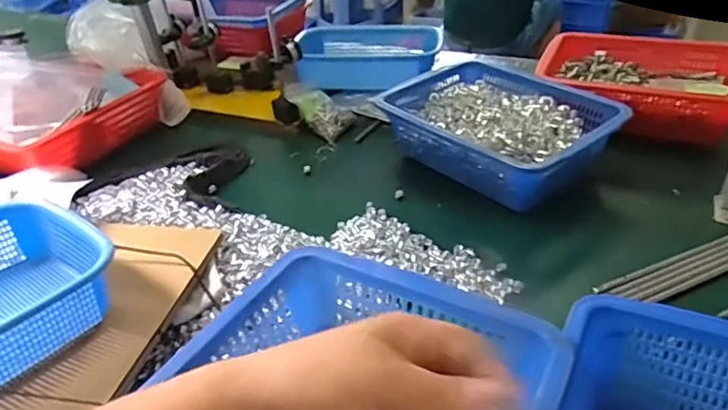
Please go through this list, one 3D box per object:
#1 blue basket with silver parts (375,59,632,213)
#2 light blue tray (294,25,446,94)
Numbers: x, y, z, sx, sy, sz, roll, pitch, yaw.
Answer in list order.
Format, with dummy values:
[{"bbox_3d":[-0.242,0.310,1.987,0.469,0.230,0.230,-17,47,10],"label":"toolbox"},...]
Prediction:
[{"bbox_3d":[0.206,-0.106,0.843,0.230,0.110,0.310,-30,43,-32],"label":"blue basket with silver parts"},{"bbox_3d":[0.010,-0.276,1.052,0.264,0.064,0.186,-5,35,-1],"label":"light blue tray"}]

